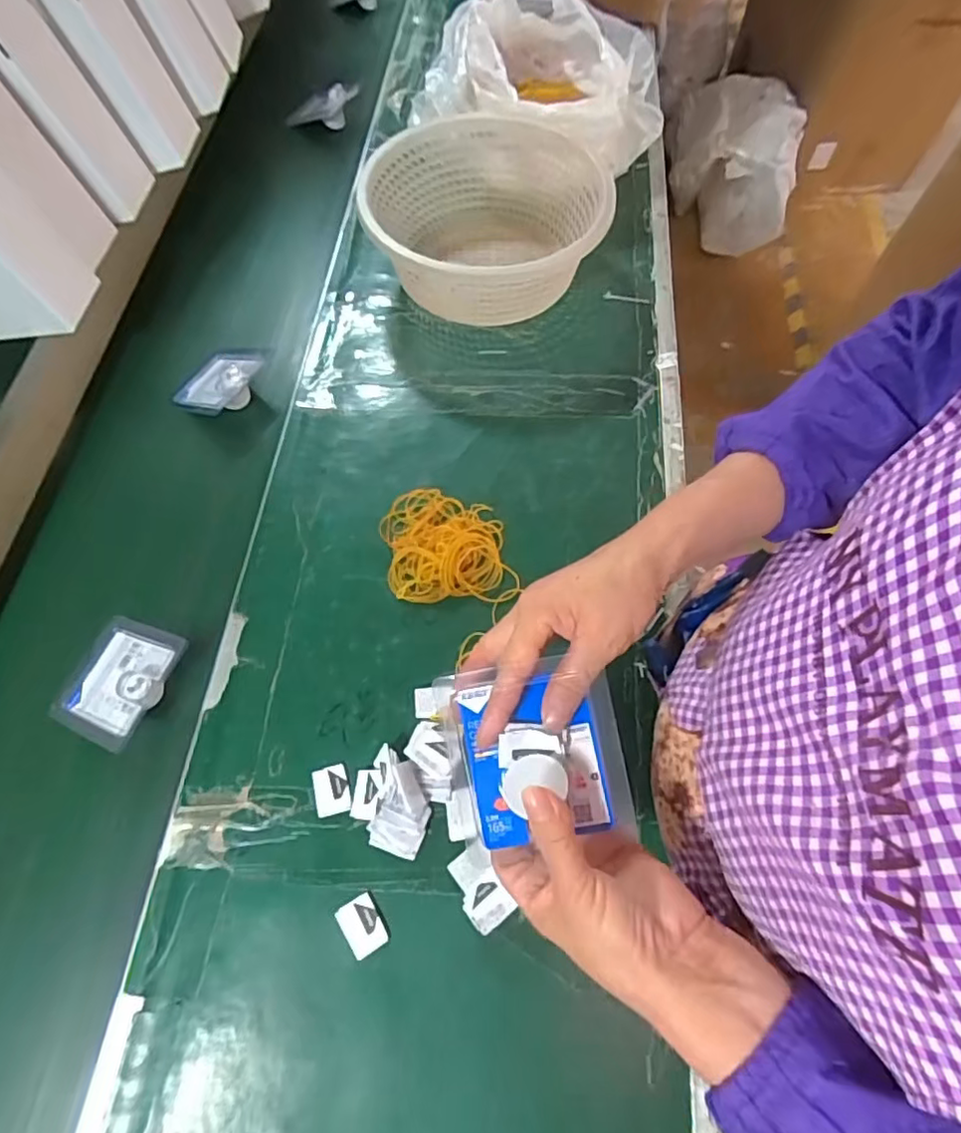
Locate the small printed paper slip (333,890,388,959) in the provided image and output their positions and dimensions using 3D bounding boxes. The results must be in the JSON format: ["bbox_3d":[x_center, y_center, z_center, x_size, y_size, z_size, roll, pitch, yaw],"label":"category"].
[{"bbox_3d":[-0.086,0.263,0.436,0.027,0.007,0.037,-29,68,-13],"label":"small printed paper slip"}]

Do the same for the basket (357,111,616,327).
[{"bbox_3d":[0.006,-0.391,0.684,0.268,0.105,0.273,-1,65,-1],"label":"basket"}]

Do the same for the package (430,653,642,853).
[{"bbox_3d":[0.028,0.104,0.335,0.098,0.019,0.095,-11,81,7],"label":"package"}]

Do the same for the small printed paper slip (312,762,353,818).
[{"bbox_3d":[-0.119,0.178,0.475,0.029,0.005,0.037,-17,64,-1],"label":"small printed paper slip"}]

